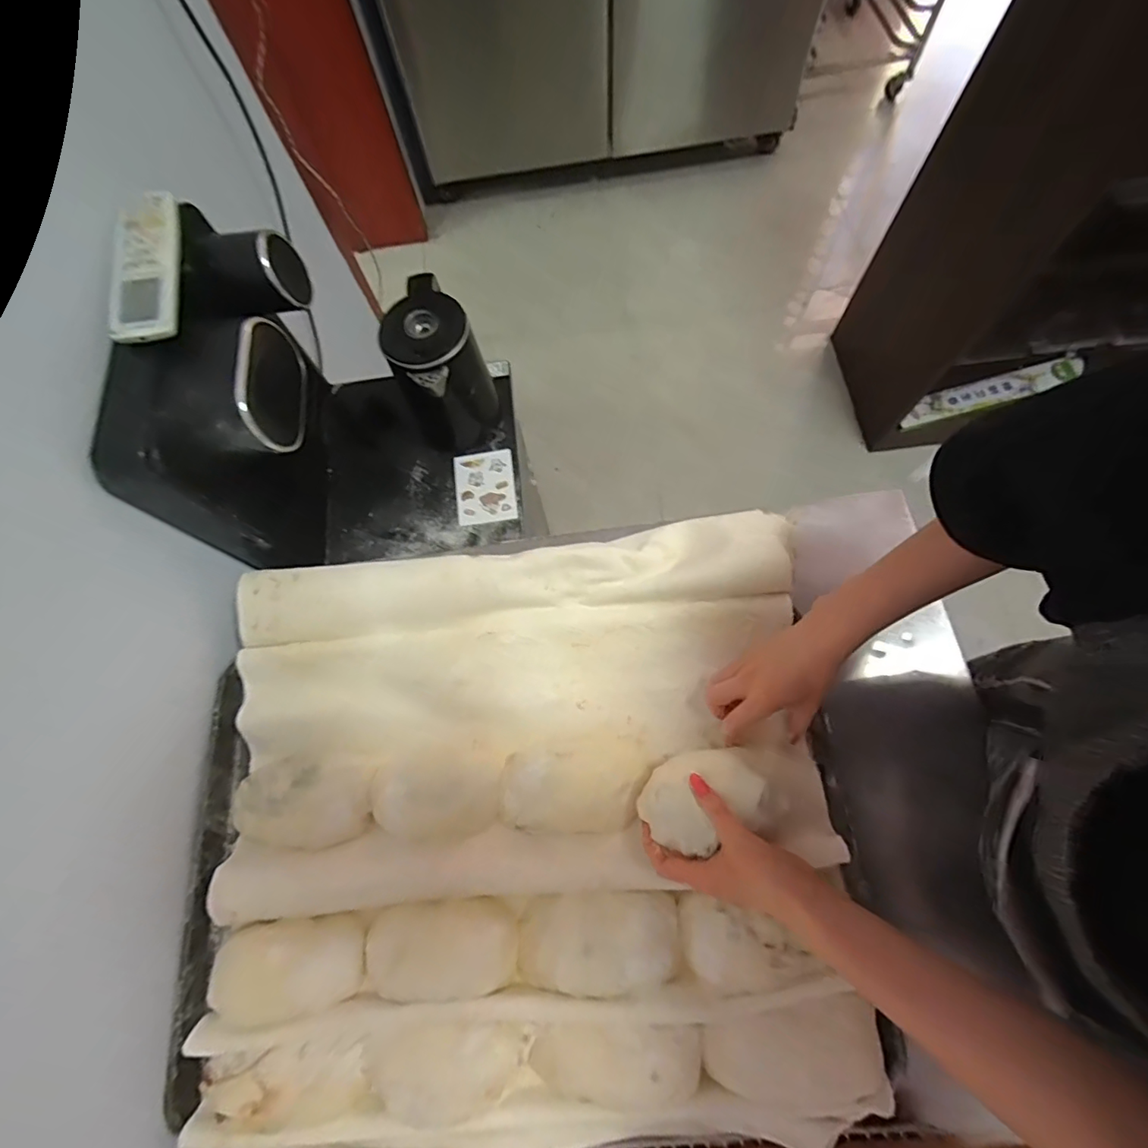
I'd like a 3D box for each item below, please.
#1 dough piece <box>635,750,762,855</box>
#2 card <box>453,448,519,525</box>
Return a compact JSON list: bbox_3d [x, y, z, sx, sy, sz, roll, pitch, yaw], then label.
[{"bbox_3d":[0.106,0.185,0.440,0.095,0.031,0.070,-38,74,-11],"label":"dough piece"},{"bbox_3d":[-0.125,-0.123,0.736,0.083,0.004,0.107,-9,74,2],"label":"card"}]

